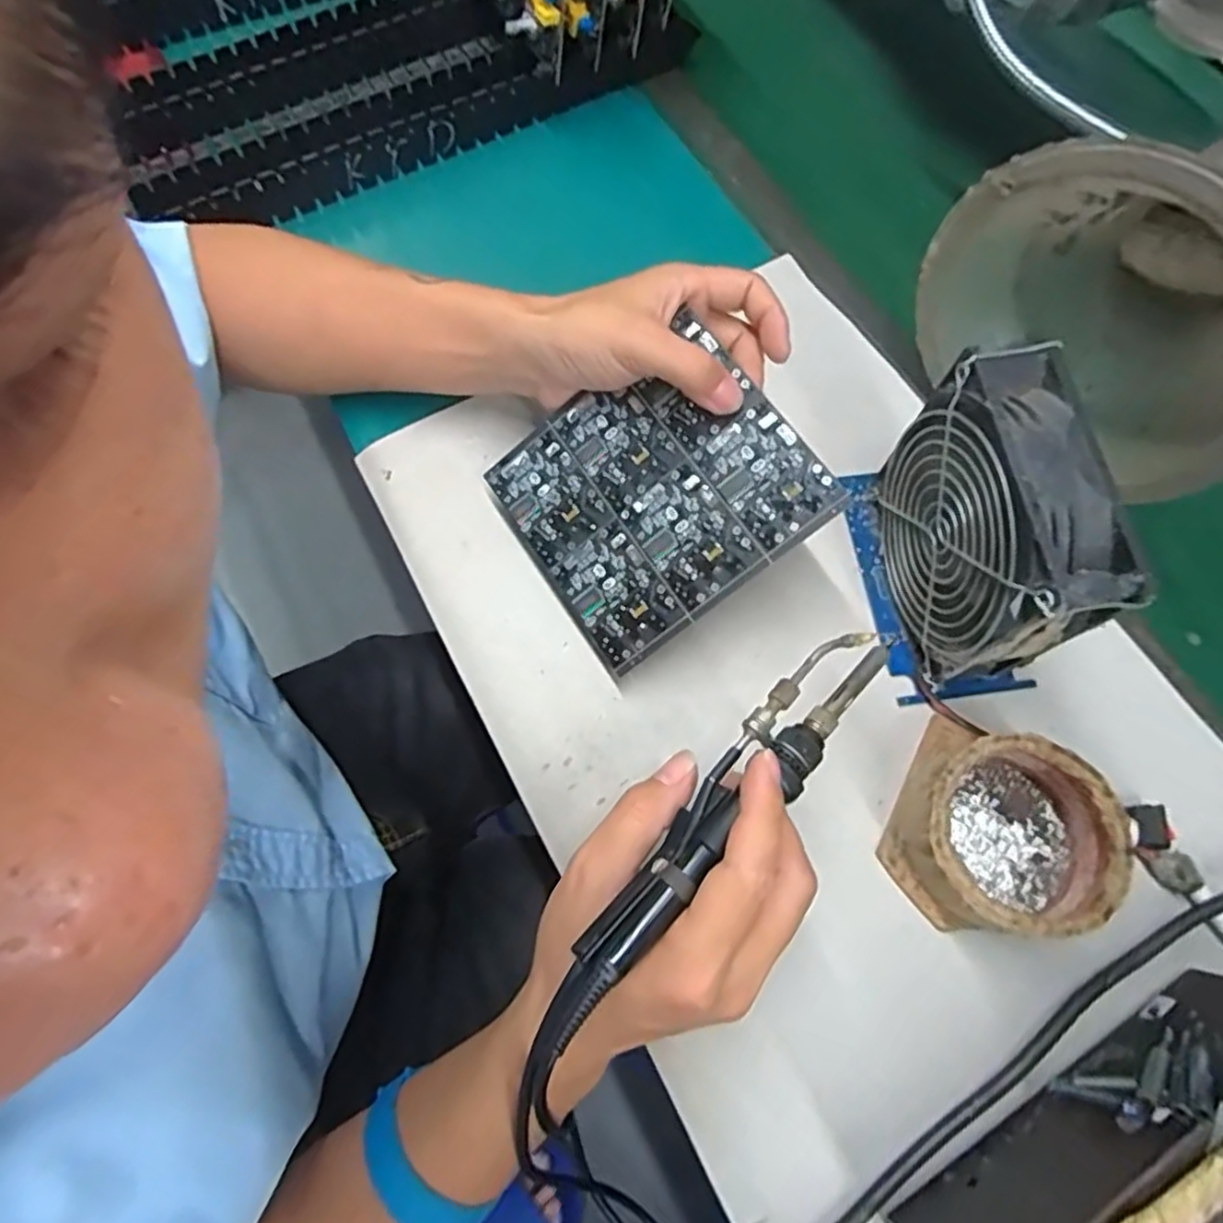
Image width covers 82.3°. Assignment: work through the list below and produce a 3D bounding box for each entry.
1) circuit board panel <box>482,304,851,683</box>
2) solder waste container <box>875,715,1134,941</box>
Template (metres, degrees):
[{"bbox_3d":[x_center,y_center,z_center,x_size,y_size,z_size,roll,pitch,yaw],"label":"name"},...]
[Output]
[{"bbox_3d":[0.019,-0.061,0.358,0.143,0.004,0.132,-38,75,12],"label":"circuit board panel"},{"bbox_3d":[0.178,0.103,0.321,0.084,0.044,0.086,34,73,11],"label":"solder waste container"}]

